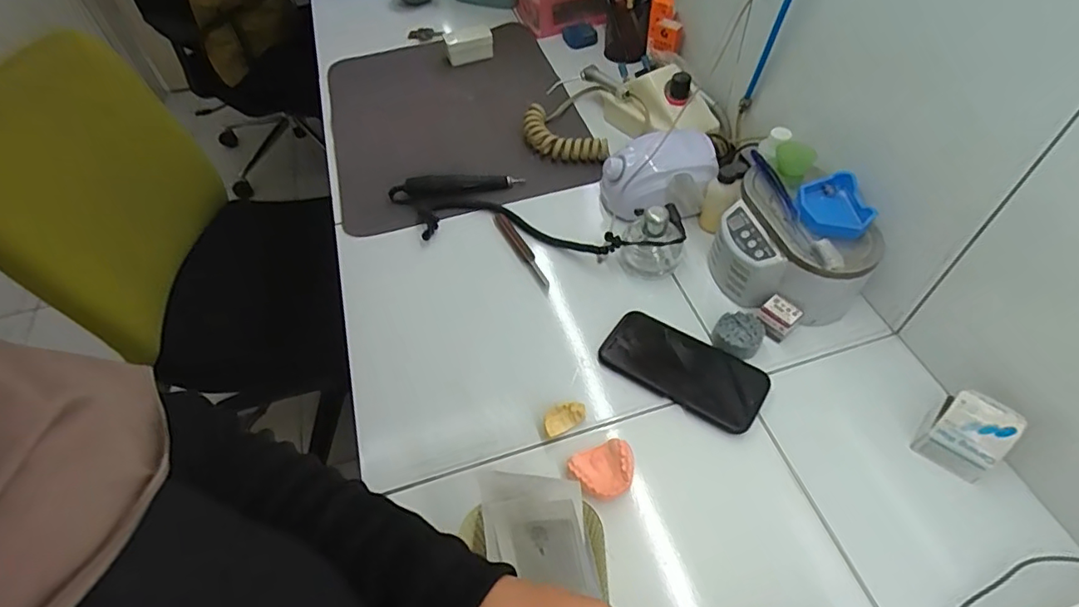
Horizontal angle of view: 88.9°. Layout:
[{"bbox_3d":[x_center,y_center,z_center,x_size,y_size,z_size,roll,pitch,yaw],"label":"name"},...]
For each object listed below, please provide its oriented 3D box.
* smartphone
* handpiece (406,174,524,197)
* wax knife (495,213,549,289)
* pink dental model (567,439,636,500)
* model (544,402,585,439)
[{"bbox_3d":[0.152,0.070,0.587,0.168,0.010,0.079,25,66,20],"label":"smartphone"},{"bbox_3d":[-0.106,-0.169,0.779,0.160,0.030,0.037,-5,52,-1],"label":"handpiece"},{"bbox_3d":[-0.021,-0.071,0.708,0.020,0.011,0.137,-25,55,-15],"label":"wax knife"},{"bbox_3d":[0.062,0.160,0.521,0.059,0.032,0.052,-23,55,-14],"label":"pink dental model"},{"bbox_3d":[0.025,0.118,0.557,0.044,0.027,0.021,-28,56,-17],"label":"model"}]

